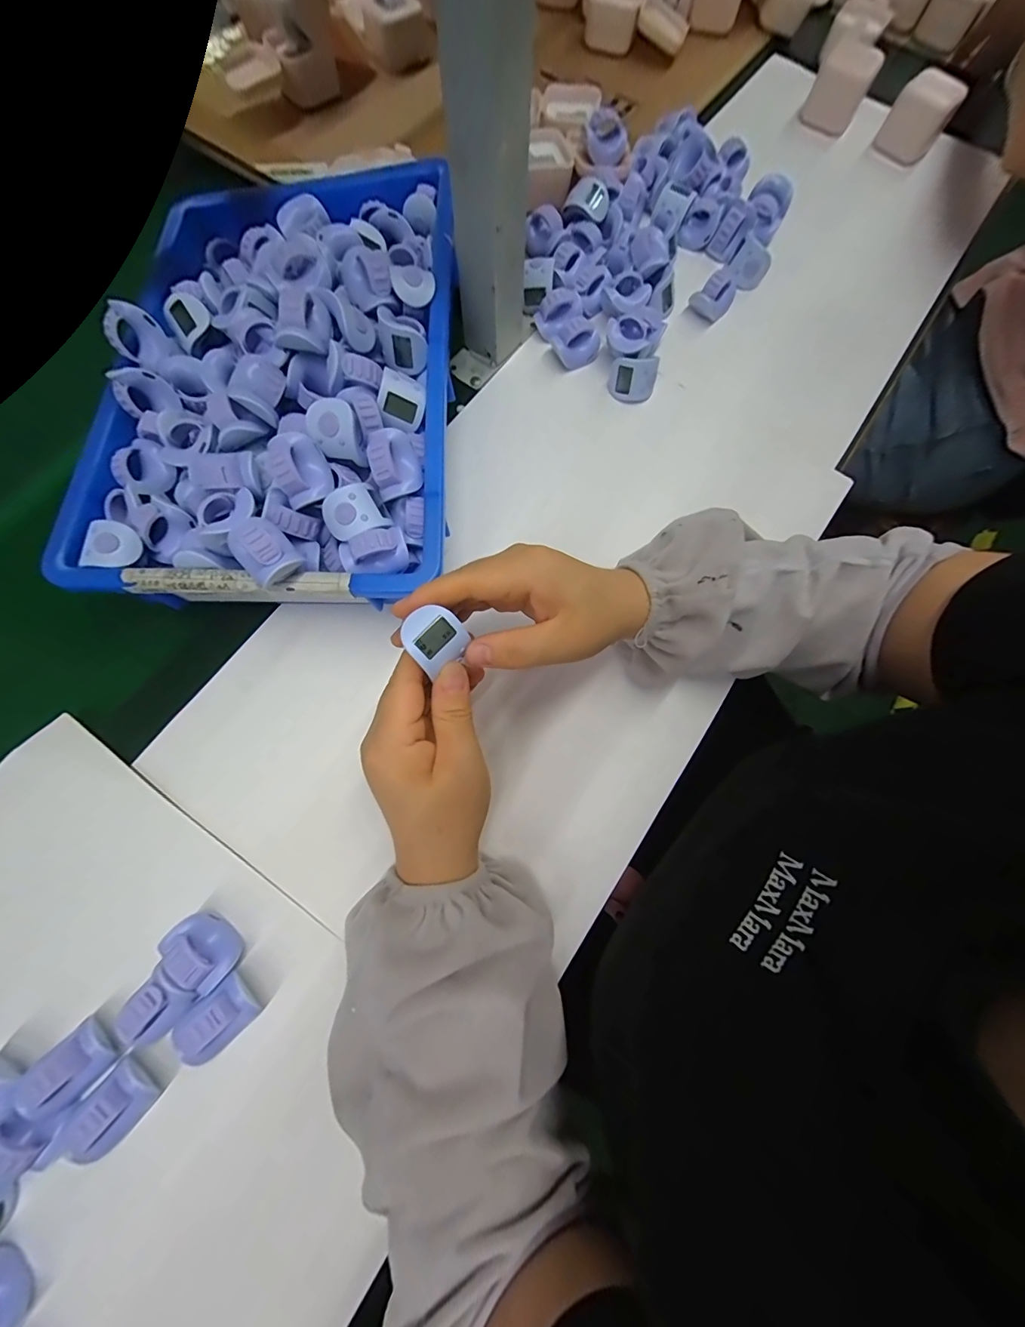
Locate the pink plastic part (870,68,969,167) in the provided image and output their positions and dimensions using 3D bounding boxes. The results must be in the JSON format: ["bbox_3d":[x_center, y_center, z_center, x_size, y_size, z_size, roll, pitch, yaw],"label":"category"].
[{"bbox_3d":[0.446,-0.602,0.479,0.062,0.051,0.054,35,77,7],"label":"pink plastic part"}]

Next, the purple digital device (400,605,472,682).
[{"bbox_3d":[-0.042,-0.013,0.227,0.031,0.015,0.028,45,73,-19],"label":"purple digital device"}]

